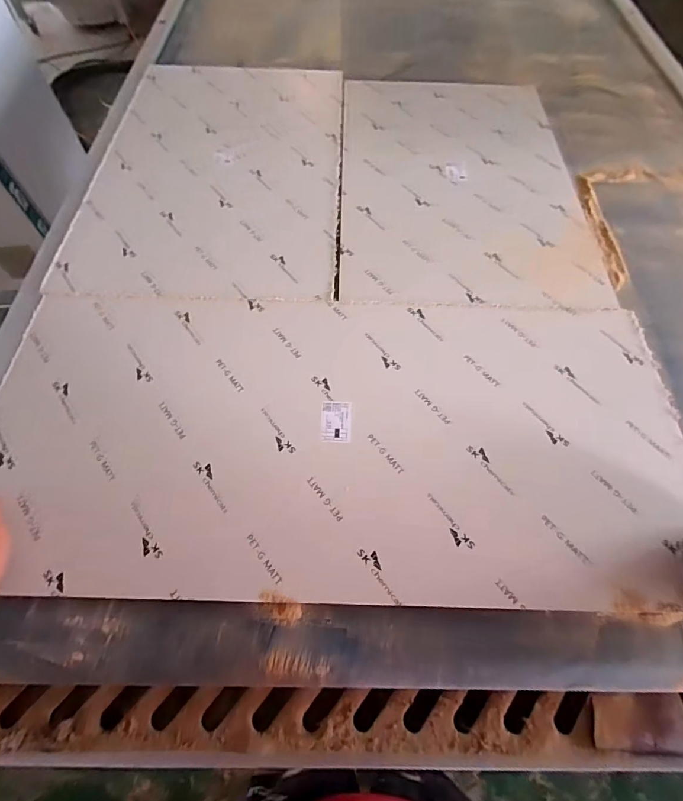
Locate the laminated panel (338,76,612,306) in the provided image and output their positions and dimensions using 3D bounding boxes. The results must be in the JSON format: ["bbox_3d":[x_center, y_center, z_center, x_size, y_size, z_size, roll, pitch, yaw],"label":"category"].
[{"bbox_3d":[0.237,-0.463,0.821,0.459,0.023,0.696,2,61,-2],"label":"laminated panel"}]

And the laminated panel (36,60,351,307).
[{"bbox_3d":[-0.239,-0.497,0.818,0.462,0.012,0.738,2,61,-2],"label":"laminated panel"}]

